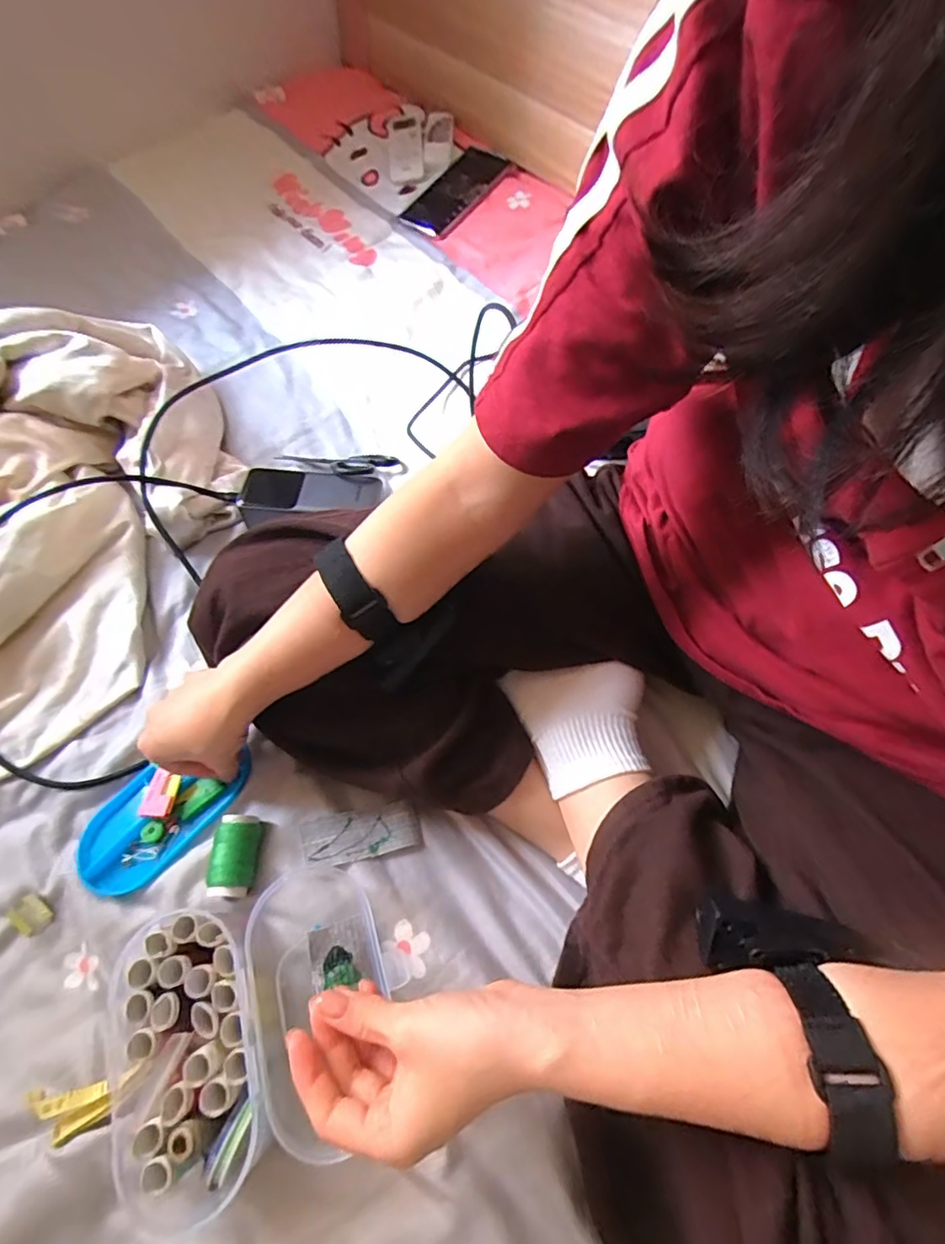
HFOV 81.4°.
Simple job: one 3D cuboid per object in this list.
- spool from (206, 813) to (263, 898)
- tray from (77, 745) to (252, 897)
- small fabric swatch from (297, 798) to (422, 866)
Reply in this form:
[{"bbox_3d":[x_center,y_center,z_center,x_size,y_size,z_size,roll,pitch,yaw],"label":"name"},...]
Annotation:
[{"bbox_3d":[-0.172,0.170,0.400,0.027,0.026,0.054,4,64,5],"label":"spool"},{"bbox_3d":[-0.241,0.142,0.426,0.136,0.019,0.076,-42,68,-17],"label":"tray"},{"bbox_3d":[-0.084,0.156,0.407,0.084,0.007,0.036,-13,64,-3],"label":"small fabric swatch"}]

